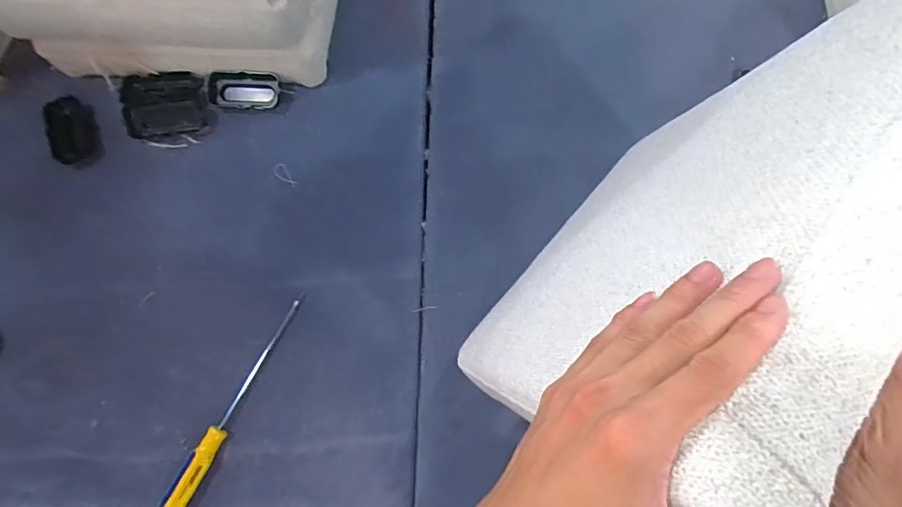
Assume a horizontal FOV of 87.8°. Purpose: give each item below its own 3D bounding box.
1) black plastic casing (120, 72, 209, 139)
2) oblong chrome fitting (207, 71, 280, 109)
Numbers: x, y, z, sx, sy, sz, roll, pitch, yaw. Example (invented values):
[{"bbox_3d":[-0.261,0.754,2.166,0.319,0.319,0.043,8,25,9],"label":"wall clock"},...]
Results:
[{"bbox_3d":[-0.447,-0.233,0.736,0.123,0.033,0.098,-7,75,0],"label":"black plastic casing"},{"bbox_3d":[-0.327,-0.257,0.740,0.108,0.010,0.055,3,90,0],"label":"oblong chrome fitting"}]

